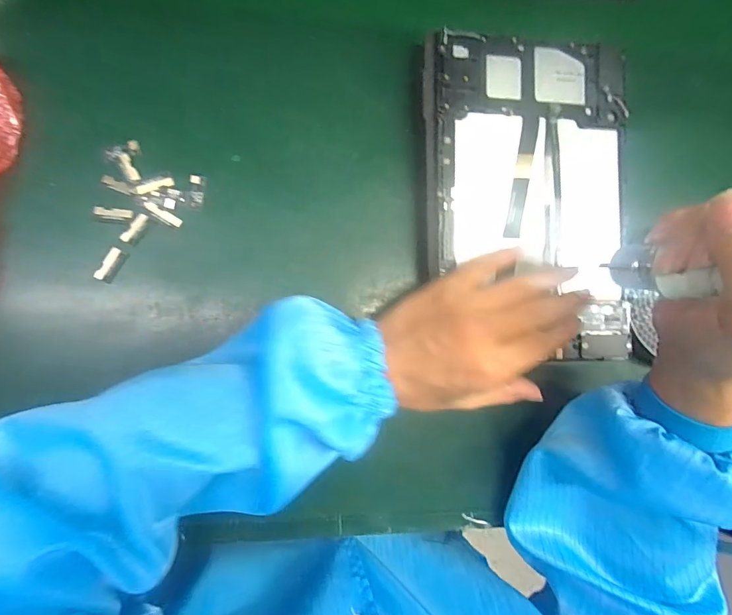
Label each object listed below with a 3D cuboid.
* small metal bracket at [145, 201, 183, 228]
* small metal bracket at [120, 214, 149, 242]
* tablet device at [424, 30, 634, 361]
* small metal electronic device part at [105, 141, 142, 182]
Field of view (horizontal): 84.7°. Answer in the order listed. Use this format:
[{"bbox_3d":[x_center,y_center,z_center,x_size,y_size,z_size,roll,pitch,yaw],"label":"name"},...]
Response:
[{"bbox_3d":[-0.146,-0.066,0.287,0.028,0.004,0.008,30,84,-6],"label":"small metal bracket"},{"bbox_3d":[-0.164,-0.057,0.284,0.007,0.004,0.024,37,84,-6],"label":"small metal bracket"},{"bbox_3d":[0.123,-0.083,0.298,0.155,0.013,0.236,0,88,-8],"label":"tablet device"},{"bbox_3d":[-0.167,-0.104,0.285,0.021,0.004,0.029,-34,93,-8],"label":"small metal electronic device part"}]

